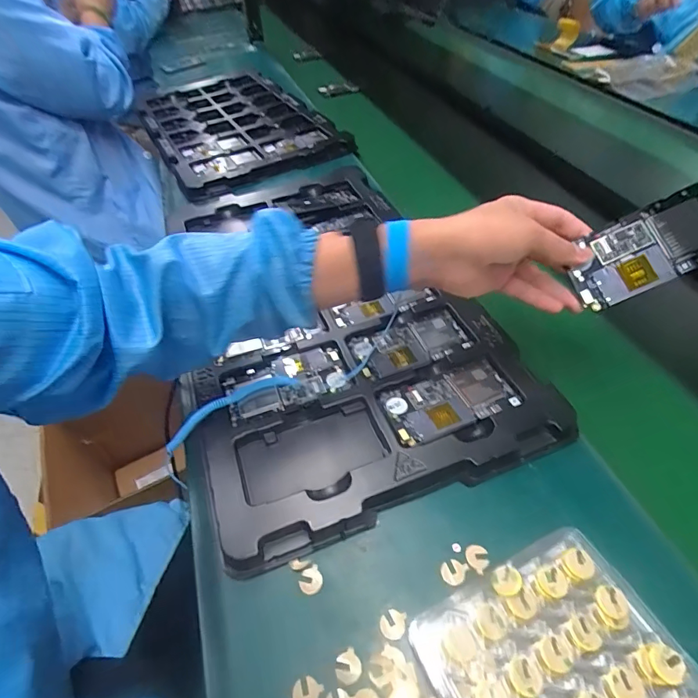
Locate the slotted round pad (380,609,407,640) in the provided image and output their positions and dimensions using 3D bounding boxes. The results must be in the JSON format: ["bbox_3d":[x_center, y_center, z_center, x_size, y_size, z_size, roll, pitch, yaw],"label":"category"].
[{"bbox_3d":[0.032,0.199,0.311,0.018,0.004,0.018,-1,48,1],"label":"slotted round pad"}]

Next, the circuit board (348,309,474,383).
[{"bbox_3d":[0.068,-0.006,0.477,0.125,0.004,0.064,-17,49,-13],"label":"circuit board"}]

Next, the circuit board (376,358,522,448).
[{"bbox_3d":[0.097,0.050,0.417,0.124,0.005,0.066,-17,45,-10],"label":"circuit board"}]

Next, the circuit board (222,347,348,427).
[{"bbox_3d":[-0.067,0.035,0.454,0.124,0.007,0.062,-16,49,-12],"label":"circuit board"}]

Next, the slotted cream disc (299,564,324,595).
[{"bbox_3d":[-0.030,0.181,0.335,0.018,0.004,0.018,-1,48,1],"label":"slotted cream disc"}]

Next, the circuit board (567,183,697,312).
[{"bbox_3d":[0.258,-0.087,0.375,0.126,0.012,0.068,-24,76,11],"label":"circuit board"}]

